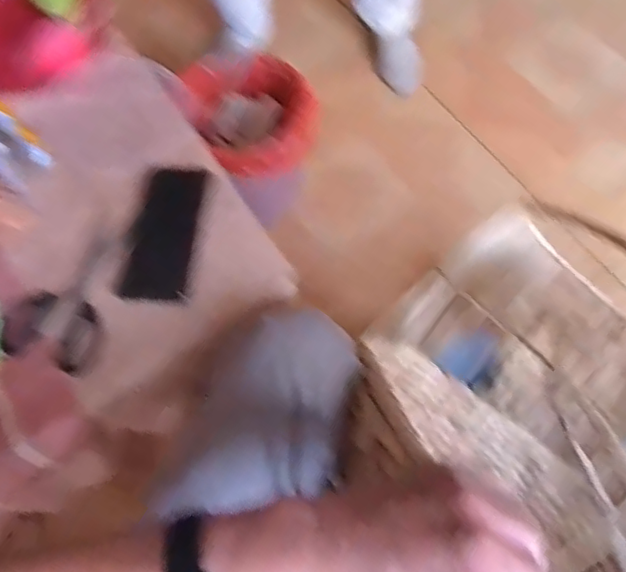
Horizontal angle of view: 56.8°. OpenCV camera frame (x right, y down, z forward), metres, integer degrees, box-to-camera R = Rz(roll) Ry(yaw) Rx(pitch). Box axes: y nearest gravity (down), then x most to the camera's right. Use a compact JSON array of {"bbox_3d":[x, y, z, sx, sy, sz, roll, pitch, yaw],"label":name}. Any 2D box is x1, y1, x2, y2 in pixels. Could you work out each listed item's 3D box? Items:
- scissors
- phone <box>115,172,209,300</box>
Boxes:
[{"bbox_3d":[-0.256,0.010,0.593,0.097,0.007,0.147,8,66,6],"label":"scissors"},{"bbox_3d":[-0.154,-0.055,0.609,0.069,0.005,0.144,8,76,8],"label":"phone"}]

